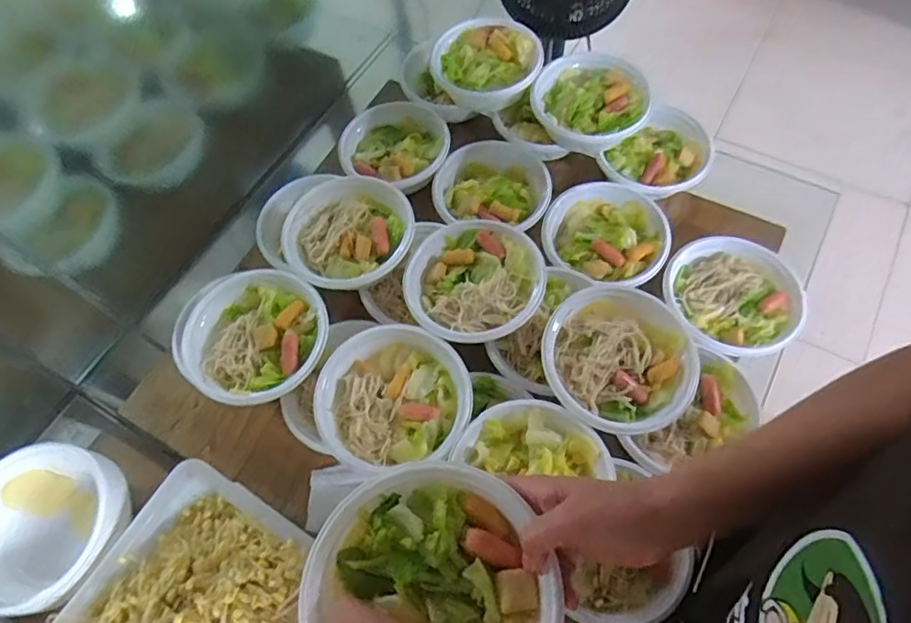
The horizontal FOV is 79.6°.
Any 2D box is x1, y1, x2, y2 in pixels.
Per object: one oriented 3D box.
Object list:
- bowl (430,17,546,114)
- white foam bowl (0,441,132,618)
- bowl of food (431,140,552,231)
[{"bbox_3d":[0.048,-0.369,0.815,0.158,0.070,0.142,8,89,10],"label":"bowl"},{"bbox_3d":[-0.435,0.234,0.590,0.150,0.094,0.155,-1,65,3],"label":"white foam bowl"},{"bbox_3d":[0.052,-0.171,0.771,0.156,0.063,0.134,9,66,8],"label":"bowl of food"}]

